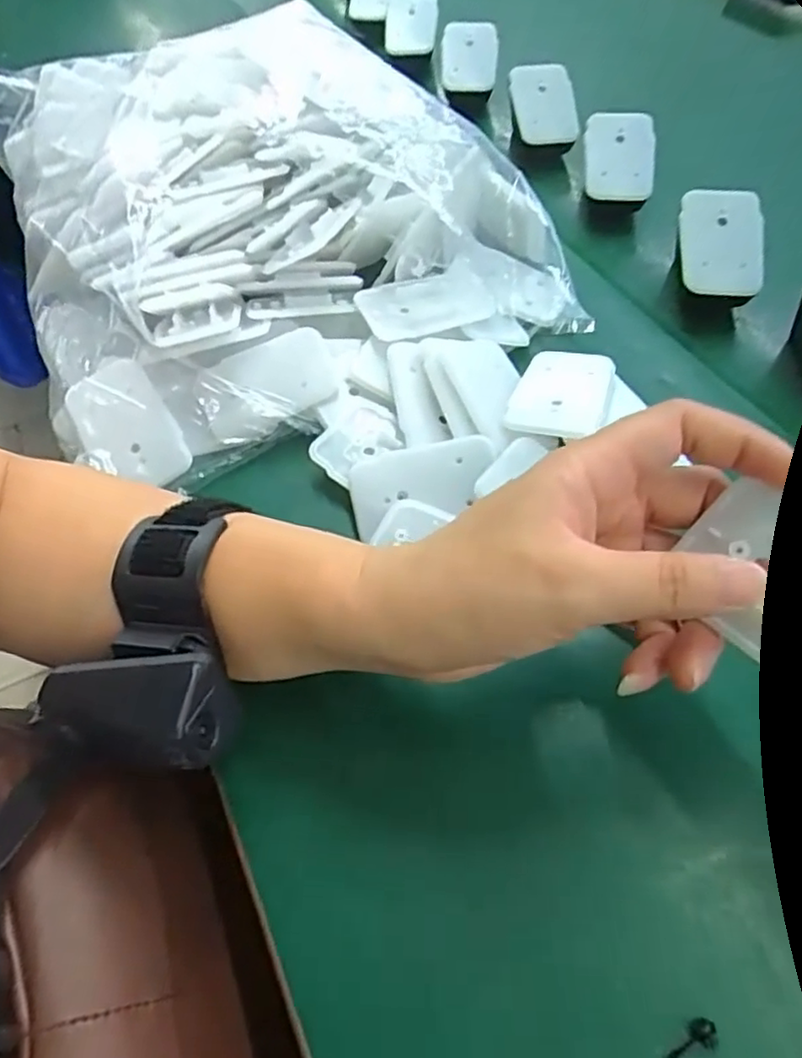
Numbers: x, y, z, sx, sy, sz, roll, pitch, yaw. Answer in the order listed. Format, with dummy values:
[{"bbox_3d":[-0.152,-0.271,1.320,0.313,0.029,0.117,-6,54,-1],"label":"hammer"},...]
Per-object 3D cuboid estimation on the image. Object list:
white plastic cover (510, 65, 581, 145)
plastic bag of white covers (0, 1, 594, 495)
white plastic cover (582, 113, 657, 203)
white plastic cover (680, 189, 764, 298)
[{"bbox_3d":[0.104,-0.311,0.496,0.046,0.063,0.007,13,74,28],"label":"white plastic cover"},{"bbox_3d":[-0.105,-0.198,0.395,0.266,0.091,0.341,-30,59,-16],"label":"plastic bag of white covers"},{"bbox_3d":[0.140,-0.239,0.431,0.042,0.008,0.063,2,82,14],"label":"white plastic cover"},{"bbox_3d":[0.176,-0.158,0.369,0.042,0.010,0.064,1,76,5],"label":"white plastic cover"}]

